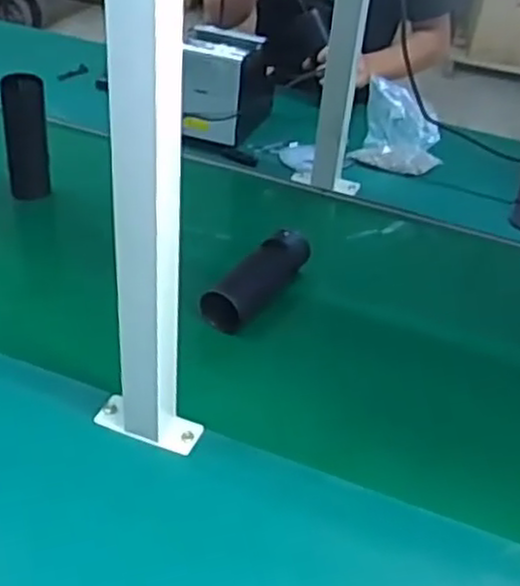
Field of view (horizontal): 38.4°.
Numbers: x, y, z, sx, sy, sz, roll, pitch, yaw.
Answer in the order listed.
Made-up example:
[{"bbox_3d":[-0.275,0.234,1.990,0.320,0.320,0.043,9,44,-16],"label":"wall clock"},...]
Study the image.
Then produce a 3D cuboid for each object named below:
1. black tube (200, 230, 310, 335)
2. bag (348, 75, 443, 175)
[{"bbox_3d":[-0.001,-0.019,0.895,0.055,0.054,0.168,24,41,22],"label":"black tube"},{"bbox_3d":[0.223,-0.260,1.174,0.129,0.126,0.060,19,39,17],"label":"bag"}]

